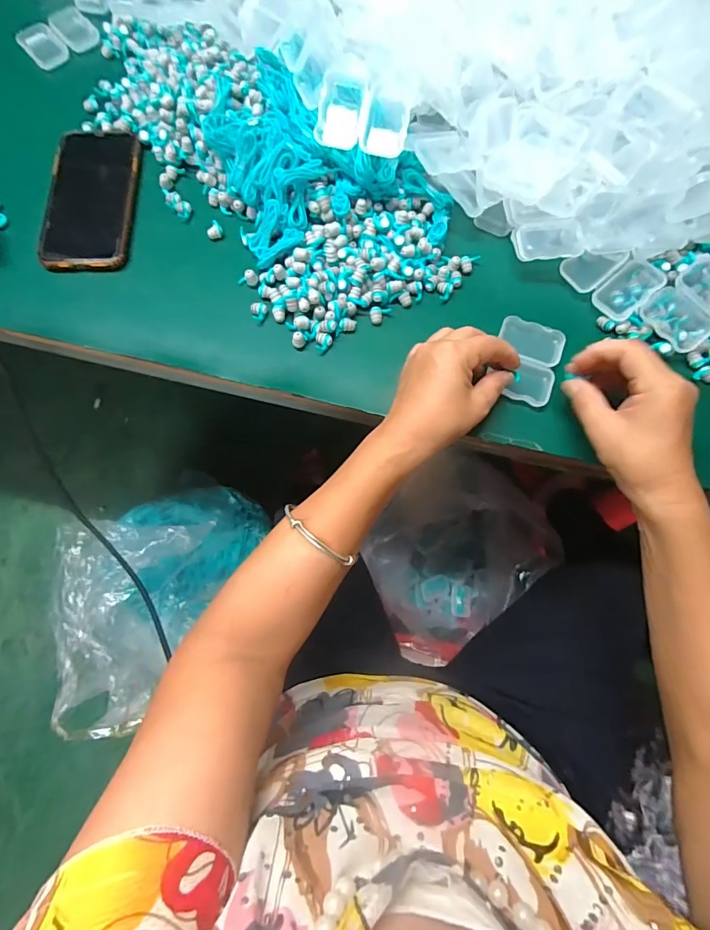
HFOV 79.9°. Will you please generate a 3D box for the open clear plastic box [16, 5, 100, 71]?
[{"bbox_3d":[-0.329,-0.475,0.471,0.076,0.011,0.061,-35,78,-9],"label":"open clear plastic box"}]

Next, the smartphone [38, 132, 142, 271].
[{"bbox_3d":[-0.258,-0.259,0.414,0.086,0.013,0.159,0,75,0],"label":"smartphone"}]

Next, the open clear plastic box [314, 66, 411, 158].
[{"bbox_3d":[0.009,-0.299,0.364,0.075,0.022,0.058,19,105,1],"label":"open clear plastic box"}]

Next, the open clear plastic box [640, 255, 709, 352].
[{"bbox_3d":[0.297,-0.141,0.373,0.080,0.028,0.056,-38,79,-9],"label":"open clear plastic box"}]

